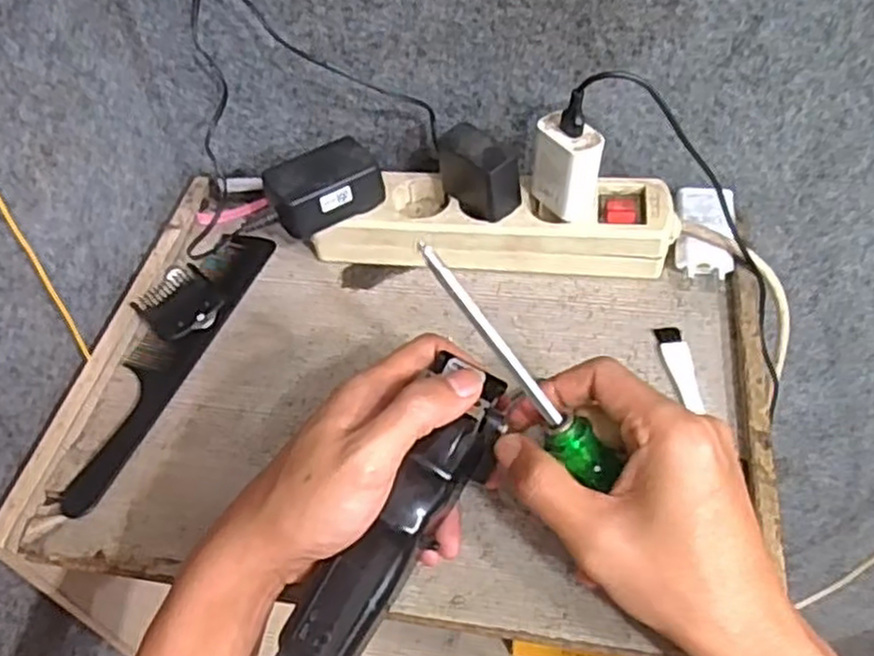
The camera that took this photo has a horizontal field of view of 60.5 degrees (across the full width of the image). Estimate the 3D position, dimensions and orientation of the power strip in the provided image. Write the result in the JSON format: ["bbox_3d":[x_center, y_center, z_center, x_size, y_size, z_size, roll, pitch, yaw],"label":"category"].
[{"bbox_3d":[0.038,-0.070,0.495,0.224,0.040,0.057,3,51,7],"label":"power strip"}]

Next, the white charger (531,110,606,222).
[{"bbox_3d":[0.078,-0.096,0.451,0.023,0.054,0.039,-34,56,-21],"label":"white charger"}]

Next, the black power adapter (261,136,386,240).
[{"bbox_3d":[-0.073,-0.090,0.481,0.067,0.031,0.047,-35,56,-21],"label":"black power adapter"}]

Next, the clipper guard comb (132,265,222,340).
[{"bbox_3d":[-0.170,-0.016,0.499,0.060,0.009,0.048,36,62,29],"label":"clipper guard comb"}]

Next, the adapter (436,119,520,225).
[{"bbox_3d":[0.027,-0.097,0.475,0.029,0.048,0.048,-35,56,-21],"label":"adapter"}]

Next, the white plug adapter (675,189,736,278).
[{"bbox_3d":[0.173,-0.063,0.483,0.037,0.022,0.061,11,53,13],"label":"white plug adapter"}]

